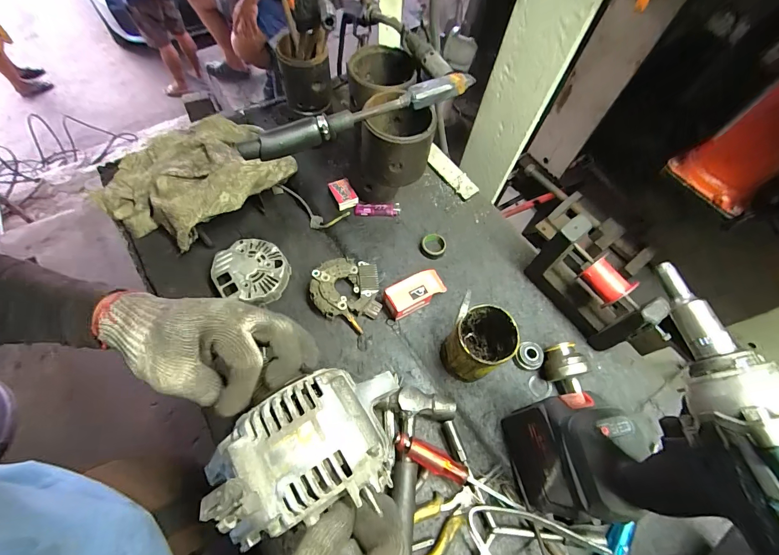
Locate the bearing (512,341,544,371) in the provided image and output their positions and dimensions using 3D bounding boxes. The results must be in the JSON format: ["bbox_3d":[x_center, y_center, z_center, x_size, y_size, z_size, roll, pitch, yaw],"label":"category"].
[{"bbox_3d":[0.203,0.115,0.514,0.037,0.028,0.037,1,63,-3],"label":"bearing"}]

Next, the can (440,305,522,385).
[{"bbox_3d":[0.117,0.091,0.469,0.073,0.113,0.082,41,67,16],"label":"can"}]

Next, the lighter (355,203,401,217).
[{"bbox_3d":[-0.021,-0.119,0.617,0.078,0.018,0.019,1,63,-3],"label":"lighter"}]

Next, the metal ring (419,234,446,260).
[{"bbox_3d":[0.072,-0.052,0.587,0.040,0.015,0.044,1,63,-3],"label":"metal ring"}]

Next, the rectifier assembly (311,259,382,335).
[{"bbox_3d":[-0.063,0.020,0.537,0.106,0.035,0.096,18,63,6],"label":"rectifier assembly"}]

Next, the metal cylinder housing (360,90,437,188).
[{"bbox_3d":[0.010,-0.178,0.442,0.086,0.083,0.096,7,63,0],"label":"metal cylinder housing"}]

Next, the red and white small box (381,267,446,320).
[{"bbox_3d":[0.038,0.025,0.537,0.094,0.043,0.043,-25,67,-15],"label":"red and white small box"}]

